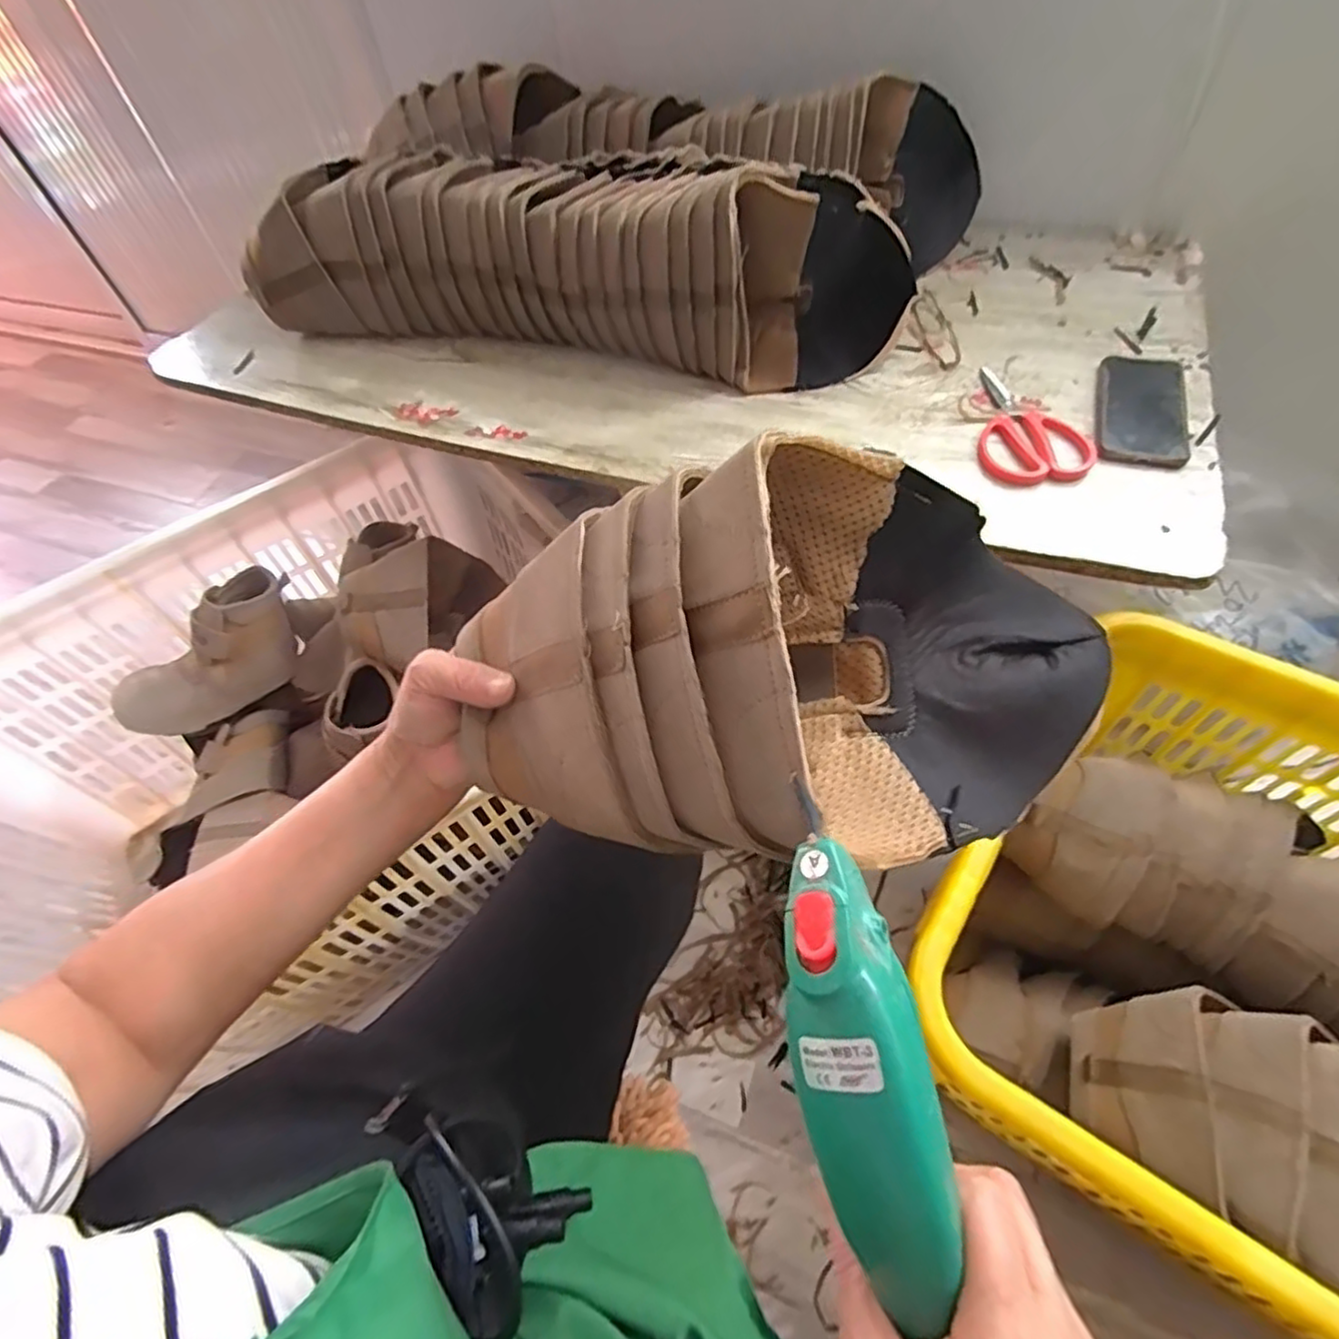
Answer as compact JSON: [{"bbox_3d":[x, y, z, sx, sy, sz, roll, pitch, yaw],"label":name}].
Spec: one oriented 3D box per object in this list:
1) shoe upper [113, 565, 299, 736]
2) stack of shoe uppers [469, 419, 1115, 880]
[{"bbox_3d":[-0.606,-0.018,0.873,0.259,0.097,0.167,-36,60,-18],"label":"shoe upper"},{"bbox_3d":[0.064,0.007,0.308,0.286,0.150,0.153,-8,56,0],"label":"stack of shoe uppers"}]

